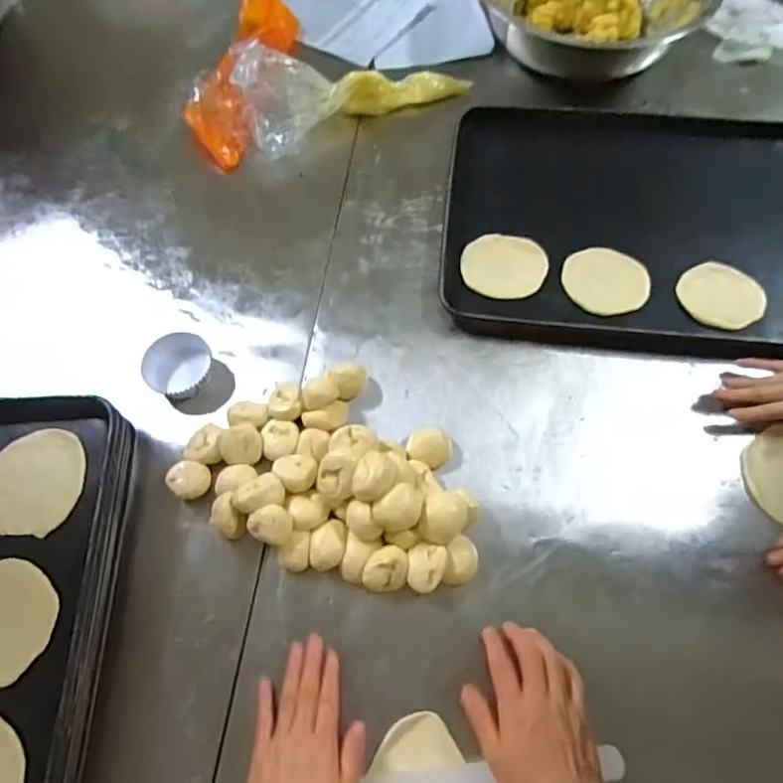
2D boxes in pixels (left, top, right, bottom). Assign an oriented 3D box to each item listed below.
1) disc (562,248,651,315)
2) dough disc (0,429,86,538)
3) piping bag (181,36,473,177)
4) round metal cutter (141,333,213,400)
[{"bbox_3d":[0.291,-0.151,0.754,0.114,0.014,0.085,25,71,13],"label":"disc"},{"bbox_3d":[-0.398,0.099,0.613,0.104,0.011,0.114,-1,64,2],"label":"dough disc"},{"bbox_3d":[-0.105,-0.490,0.888,0.442,0.086,0.154,-22,66,-8],"label":"piping bag"},{"bbox_3d":[-0.269,-0.031,0.714,0.079,0.040,0.082,-1,64,2],"label":"round metal cutter"}]

